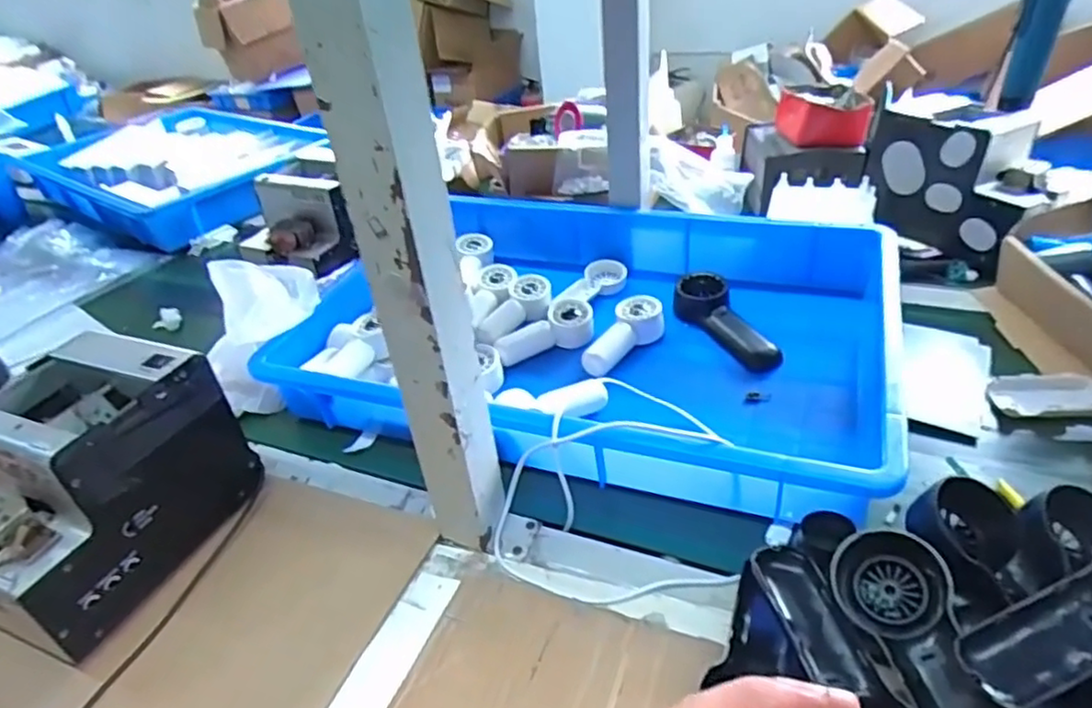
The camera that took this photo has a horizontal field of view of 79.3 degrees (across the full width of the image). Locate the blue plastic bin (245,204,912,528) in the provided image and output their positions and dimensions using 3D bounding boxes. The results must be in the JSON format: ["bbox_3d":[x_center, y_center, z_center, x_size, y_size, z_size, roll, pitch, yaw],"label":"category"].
[{"bbox_3d":[0.048,-0.026,0.657,0.532,0.096,0.392,9,38,21],"label":"blue plastic bin"}]

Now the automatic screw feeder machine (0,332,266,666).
[{"bbox_3d":[-0.345,0.100,0.494,0.138,0.153,0.182,10,39,22],"label":"automatic screw feeder machine"}]

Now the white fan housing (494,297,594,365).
[{"bbox_3d":[-0.005,-0.022,0.697,0.112,0.034,0.049,-18,37,-15],"label":"white fan housing"}]

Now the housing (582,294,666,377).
[{"bbox_3d":[0.081,-0.018,0.675,0.048,0.032,0.111,18,42,30],"label":"housing"}]

